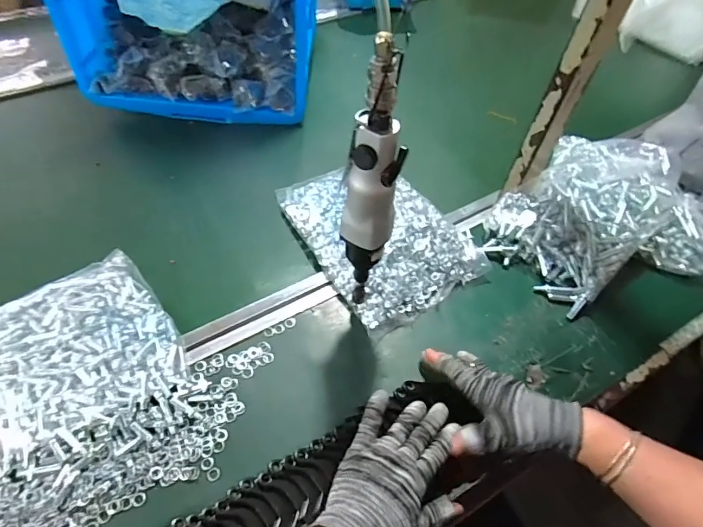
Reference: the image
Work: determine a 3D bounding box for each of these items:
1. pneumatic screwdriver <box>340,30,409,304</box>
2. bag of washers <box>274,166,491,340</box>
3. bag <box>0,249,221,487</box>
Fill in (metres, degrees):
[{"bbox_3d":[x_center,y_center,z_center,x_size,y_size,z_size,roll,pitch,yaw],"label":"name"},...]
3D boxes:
[{"bbox_3d":[0.019,-0.067,0.401,0.046,0.249,0.054,11,55,4],"label":"pneumatic screwdriver"},{"bbox_3d":[0.037,-0.055,0.612,0.202,0.040,0.273,-27,60,-20],"label":"bag of washers"},{"bbox_3d":[-0.297,0.112,0.482,0.195,0.030,0.231,-32,62,-23],"label":"bag"}]

